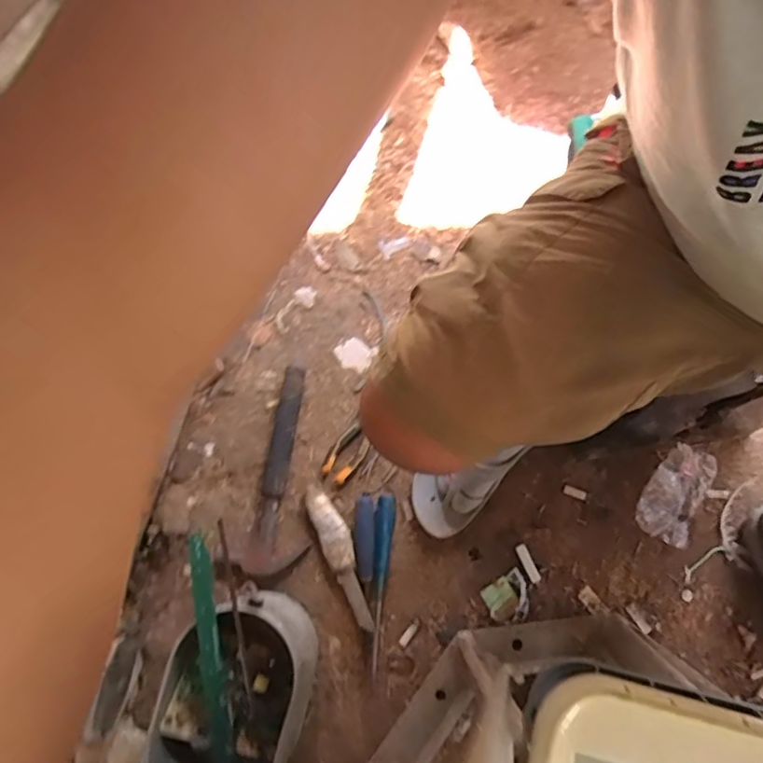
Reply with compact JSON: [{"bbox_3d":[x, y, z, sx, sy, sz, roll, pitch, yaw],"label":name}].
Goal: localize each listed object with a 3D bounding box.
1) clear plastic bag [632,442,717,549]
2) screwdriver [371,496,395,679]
[{"bbox_3d":[0.415,0.154,0.772,0.077,0.026,0.141,30,76,13],"label":"clear plastic bag"},{"bbox_3d":[-0.005,0.279,0.772,0.029,0.024,0.236,5,72,6],"label":"screwdriver"}]

